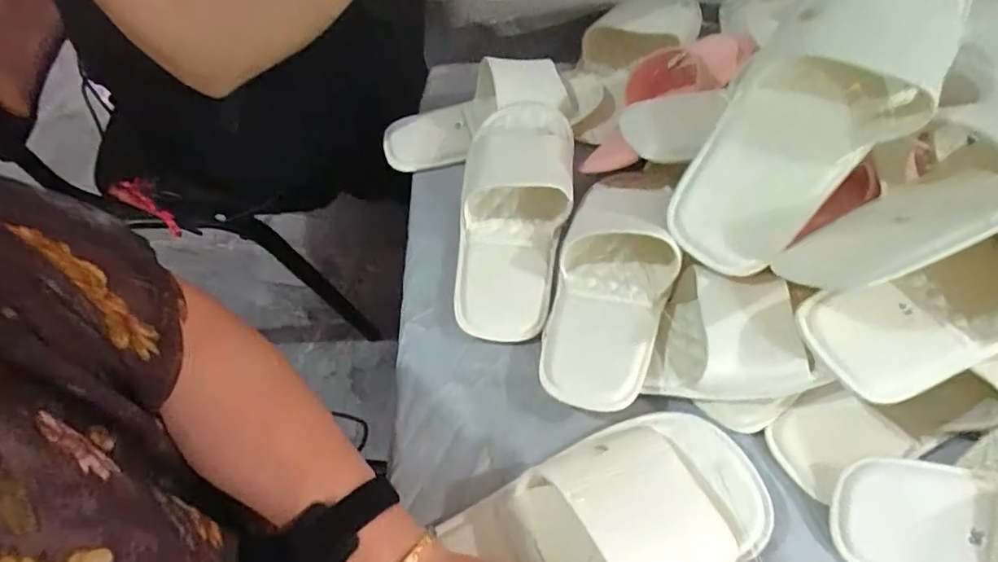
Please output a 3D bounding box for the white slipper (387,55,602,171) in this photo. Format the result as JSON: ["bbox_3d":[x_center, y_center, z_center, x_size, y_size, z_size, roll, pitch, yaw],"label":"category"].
[{"bbox_3d":[-0.002,-0.183,0.601,0.250,0.053,0.106,-19,57,-11],"label":"white slipper"}]

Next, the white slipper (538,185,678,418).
[{"bbox_3d":[0.095,-0.006,0.463,0.091,0.070,0.226,14,59,8],"label":"white slipper"}]

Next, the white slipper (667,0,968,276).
[{"bbox_3d":[0.238,-0.123,0.427,0.117,0.078,0.266,42,99,28],"label":"white slipper"}]

